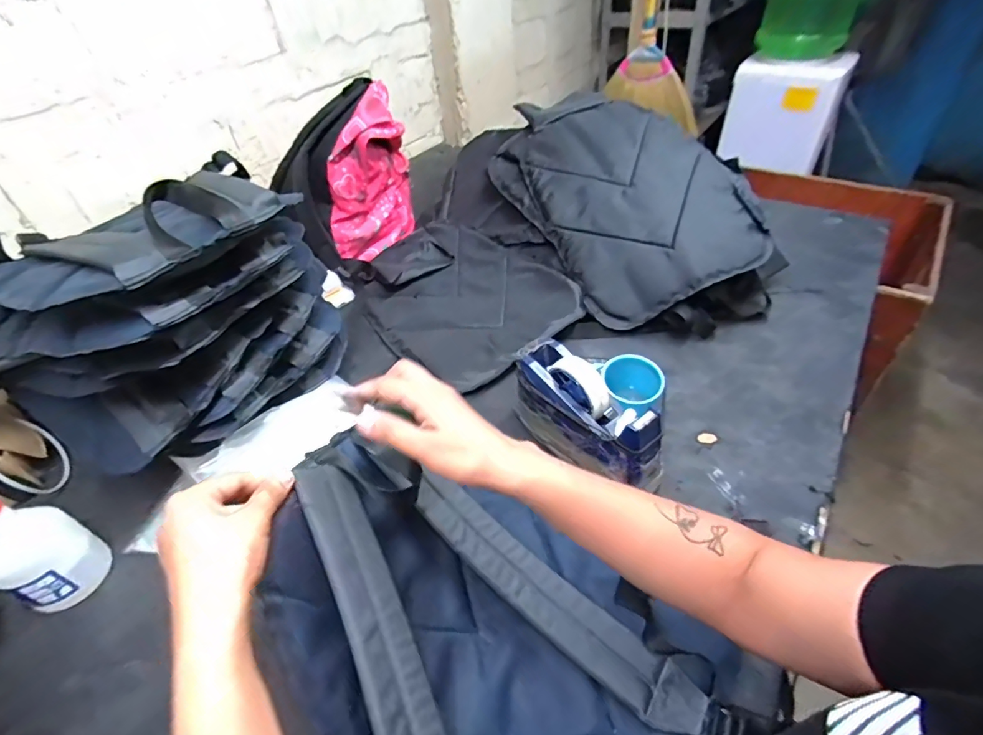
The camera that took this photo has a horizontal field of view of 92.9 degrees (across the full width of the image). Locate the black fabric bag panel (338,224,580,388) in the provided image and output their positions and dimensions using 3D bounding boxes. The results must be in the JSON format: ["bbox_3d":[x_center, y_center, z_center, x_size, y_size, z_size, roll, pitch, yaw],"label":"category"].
[{"bbox_3d":[-0.066,-0.138,0.850,0.301,0.051,0.424,-29,47,-23],"label":"black fabric bag panel"}]

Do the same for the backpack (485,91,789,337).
[{"bbox_3d":[0.232,-0.281,0.844,0.325,0.140,0.559,-41,67,4],"label":"backpack"}]

